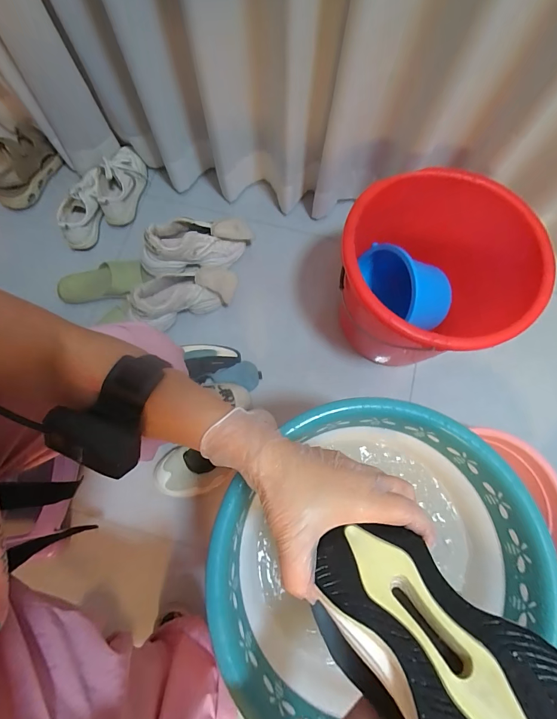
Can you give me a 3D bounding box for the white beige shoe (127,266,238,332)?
[{"bbox_3d":[-0.214,-0.142,0.762,0.226,0.098,0.090,-20,76,-21],"label":"white beige shoe"}]

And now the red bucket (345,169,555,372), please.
[{"bbox_3d":[0.299,-0.143,0.692,0.329,0.293,0.309,0,75,0],"label":"red bucket"}]

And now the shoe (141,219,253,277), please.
[{"bbox_3d":[-0.192,-0.268,0.794,0.255,0.106,0.082,-11,75,-3],"label":"shoe"}]

